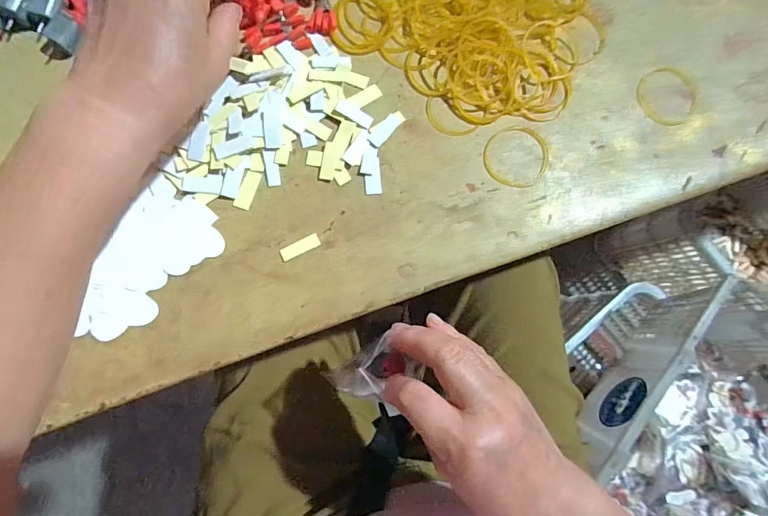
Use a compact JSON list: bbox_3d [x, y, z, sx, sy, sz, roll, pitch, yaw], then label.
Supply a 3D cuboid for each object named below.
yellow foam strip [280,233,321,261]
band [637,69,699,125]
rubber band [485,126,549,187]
[{"bbox_3d":[-0.060,-0.008,0.291,0.029,0.004,0.009,-28,85,-7],"label":"yellow foam strip"},{"bbox_3d":[0.224,-0.128,0.319,0.046,0.004,0.047,0,83,-3],"label":"band"},{"bbox_3d":[0.101,-0.078,0.308,0.049,0.004,0.048,-2,83,-4],"label":"rubber band"}]

